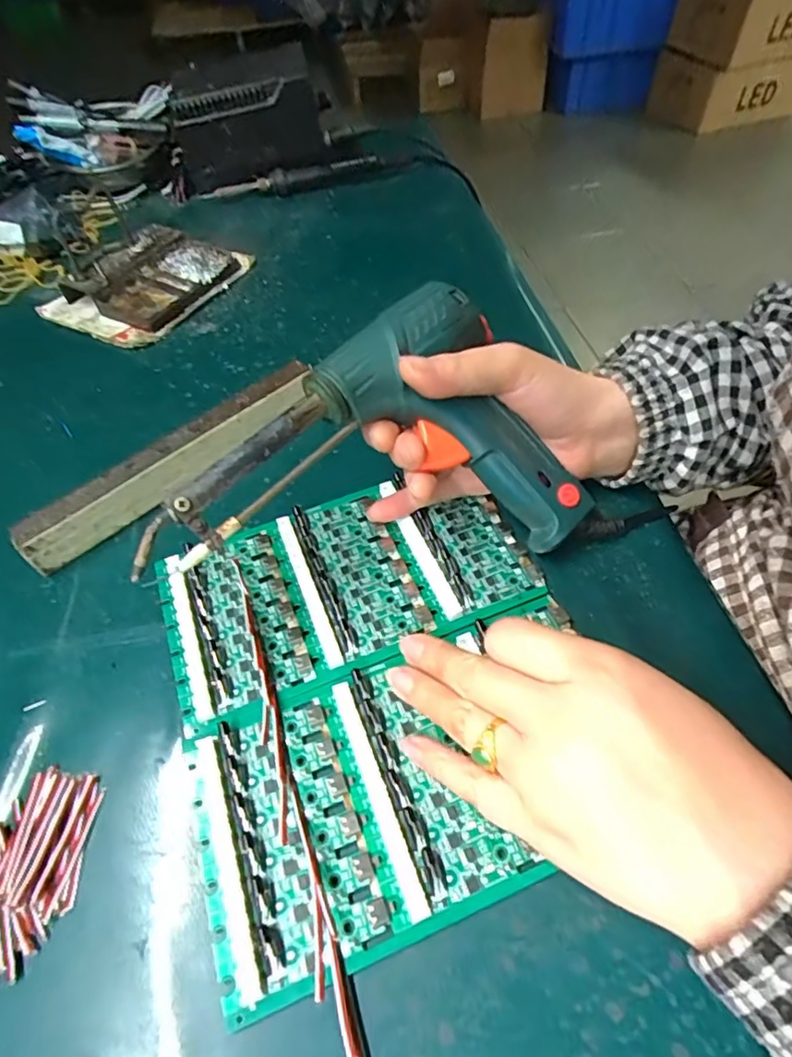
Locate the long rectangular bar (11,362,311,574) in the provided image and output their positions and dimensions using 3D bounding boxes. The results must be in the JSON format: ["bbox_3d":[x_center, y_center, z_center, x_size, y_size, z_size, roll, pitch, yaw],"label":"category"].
[{"bbox_3d":[-0.131,-0.041,0.347,0.191,0.030,0.019,-38,58,-23],"label":"long rectangular bar"}]

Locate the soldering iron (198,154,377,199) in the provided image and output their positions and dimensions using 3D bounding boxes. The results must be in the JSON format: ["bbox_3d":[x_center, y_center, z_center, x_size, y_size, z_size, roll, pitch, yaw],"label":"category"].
[{"bbox_3d":[-0.114,-0.370,0.600,0.185,0.016,0.018,-11,52,-6],"label":"soldering iron"}]

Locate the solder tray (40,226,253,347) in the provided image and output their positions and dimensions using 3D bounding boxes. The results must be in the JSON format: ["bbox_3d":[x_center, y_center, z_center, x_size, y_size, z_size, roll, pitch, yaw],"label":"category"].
[{"bbox_3d":[-0.215,-0.218,0.495,0.119,0.033,0.145,23,57,21],"label":"solder tray"}]

